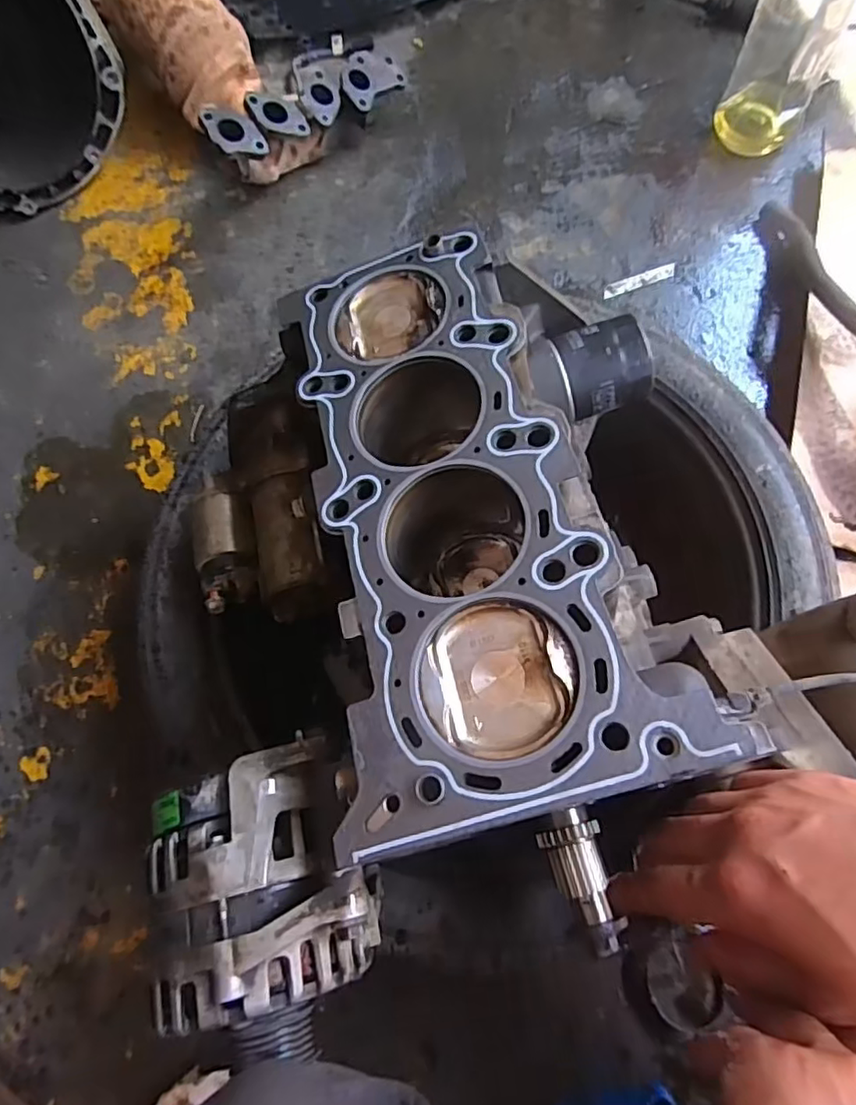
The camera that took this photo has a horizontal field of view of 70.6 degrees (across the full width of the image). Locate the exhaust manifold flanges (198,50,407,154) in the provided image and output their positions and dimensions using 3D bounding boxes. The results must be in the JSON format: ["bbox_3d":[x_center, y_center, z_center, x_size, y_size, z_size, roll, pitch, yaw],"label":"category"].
[{"bbox_3d":[-0.159,-0.598,0.797,0.087,0.045,0.319,38,63,12],"label":"exhaust manifold flanges"}]

